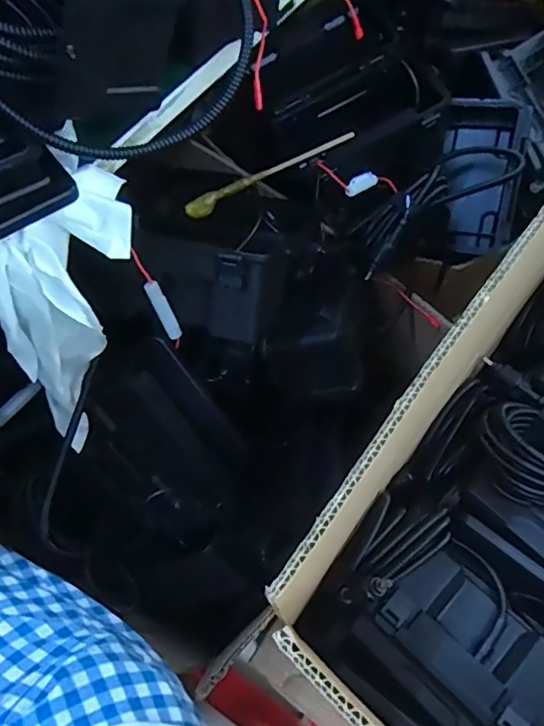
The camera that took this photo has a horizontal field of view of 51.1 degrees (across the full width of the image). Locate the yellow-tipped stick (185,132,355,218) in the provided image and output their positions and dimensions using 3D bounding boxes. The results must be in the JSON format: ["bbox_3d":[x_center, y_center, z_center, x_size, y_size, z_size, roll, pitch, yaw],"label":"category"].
[{"bbox_3d":[-0.008,-0.197,0.599,0.198,0.018,0.023,-16,63,29],"label":"yellow-tipped stick"}]

